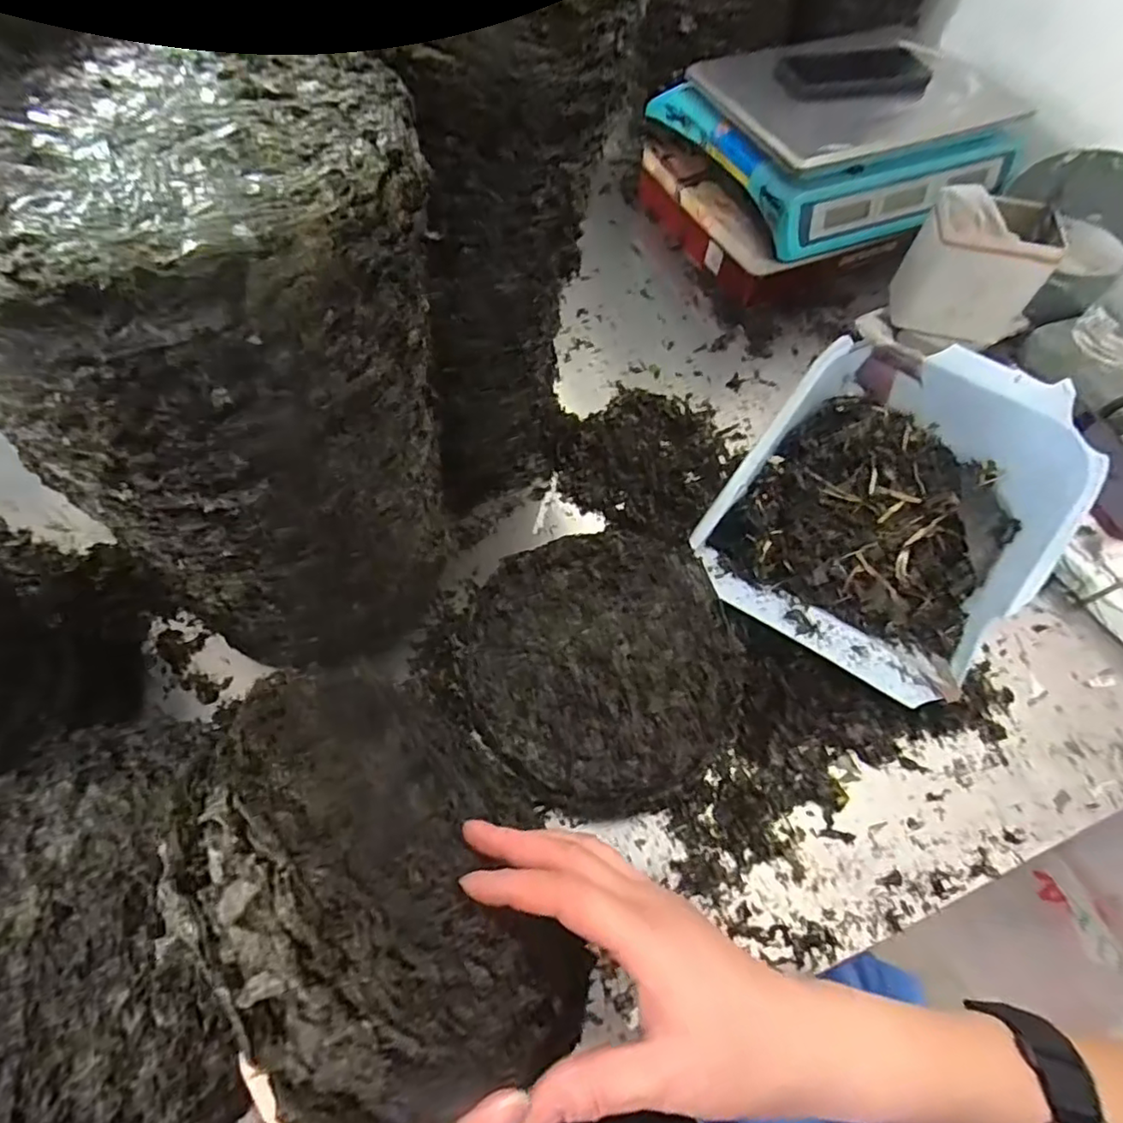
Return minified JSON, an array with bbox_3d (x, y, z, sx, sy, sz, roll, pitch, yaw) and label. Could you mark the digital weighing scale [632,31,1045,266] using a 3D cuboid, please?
[{"bbox_3d":[0.344,-0.527,0.729,0.341,0.099,0.296,-22,65,-14],"label":"digital weighing scale"}]

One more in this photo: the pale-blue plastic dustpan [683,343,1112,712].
[{"bbox_3d":[0.287,-0.045,0.519,0.251,0.136,0.263,35,65,15],"label":"pale-blue plastic dustpan"}]

